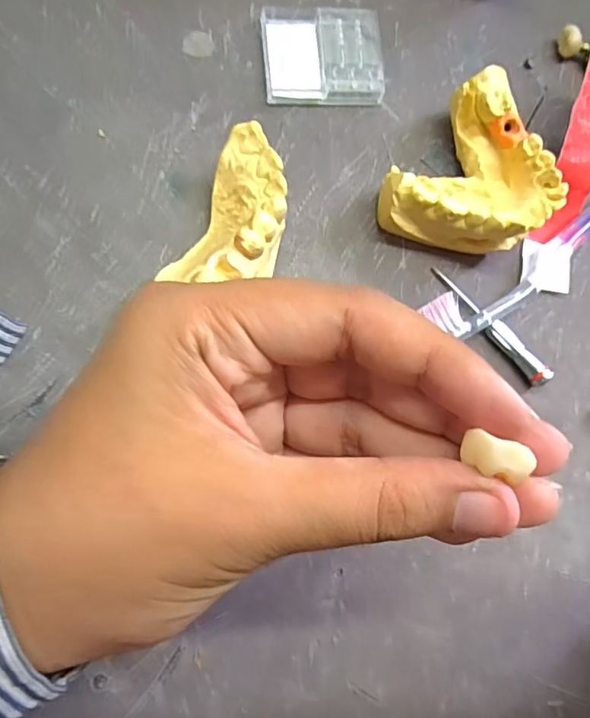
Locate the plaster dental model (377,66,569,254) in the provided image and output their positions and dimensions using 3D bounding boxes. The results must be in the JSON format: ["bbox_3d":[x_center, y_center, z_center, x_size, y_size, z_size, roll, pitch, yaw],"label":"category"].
[{"bbox_3d":[0.065,-0.064,0.196,0.050,0.028,0.060,39,81,-5],"label":"plaster dental model"}]

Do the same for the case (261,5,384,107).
[{"bbox_3d":[0.010,-0.115,0.201,0.044,0.008,0.037,-3,87,-9],"label":"case"}]

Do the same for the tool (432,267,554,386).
[{"bbox_3d":[0.075,-0.013,0.204,0.007,0.009,0.059,-41,93,-9],"label":"tool"}]

